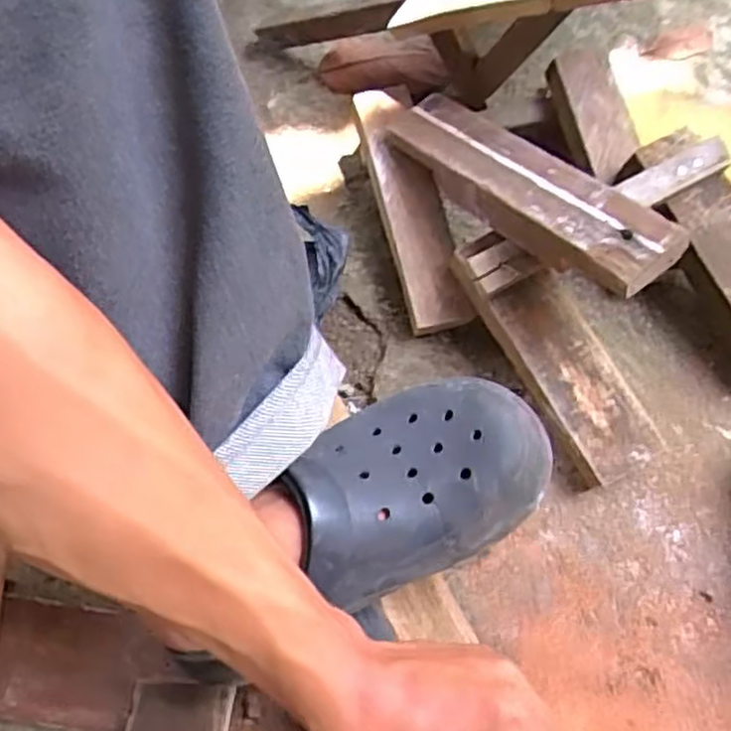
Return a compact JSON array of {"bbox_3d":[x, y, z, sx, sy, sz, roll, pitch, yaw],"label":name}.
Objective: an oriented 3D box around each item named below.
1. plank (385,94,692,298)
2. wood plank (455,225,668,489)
[{"bbox_3d":[0.118,-0.137,0.581,0.067,0.045,0.274,-36,54,-13],"label":"plank"},{"bbox_3d":[0.152,-0.012,0.588,0.065,0.028,0.212,-32,85,-12],"label":"wood plank"}]

